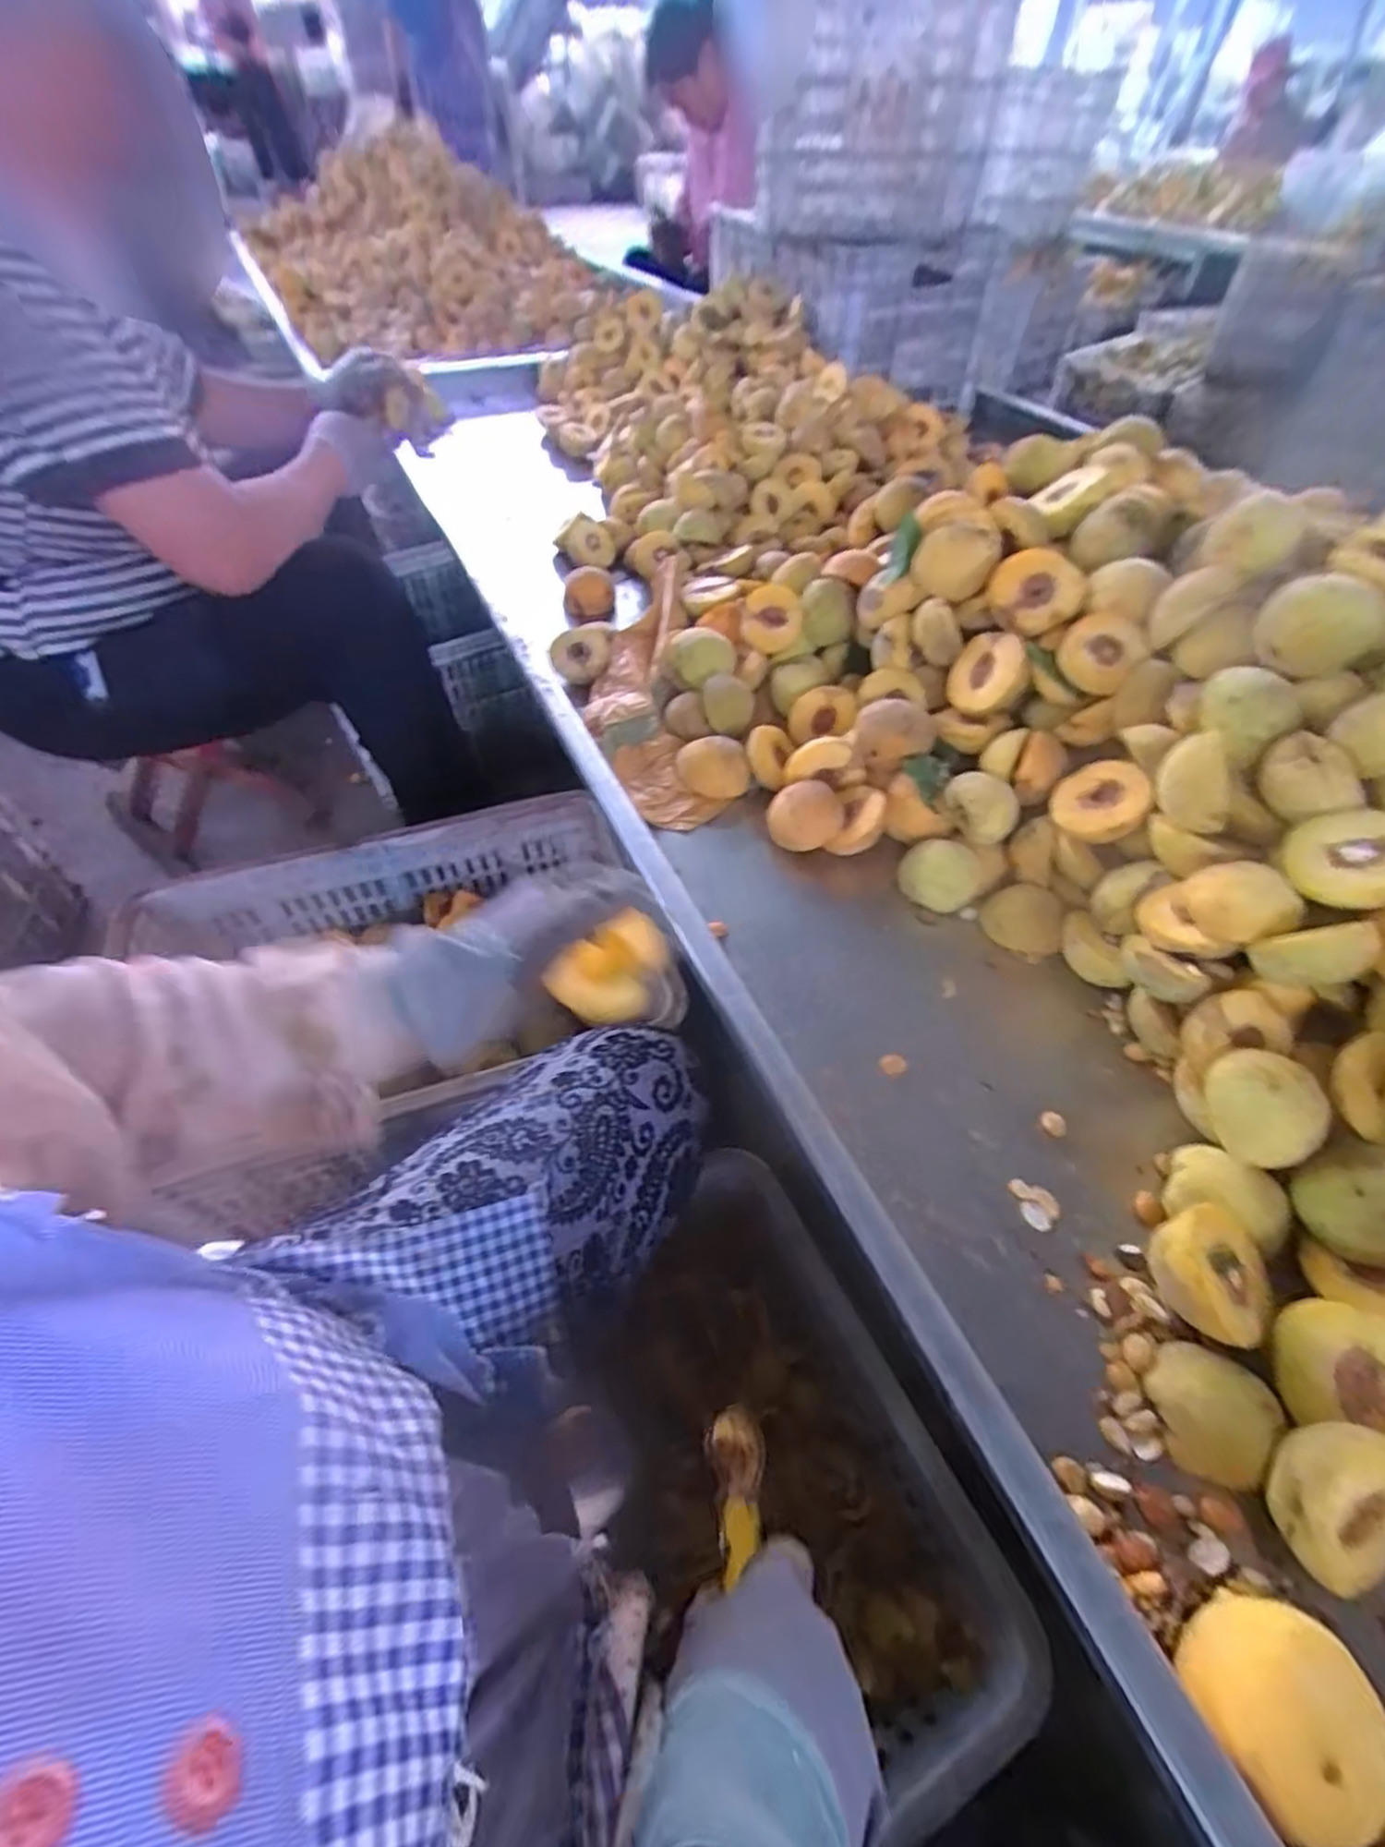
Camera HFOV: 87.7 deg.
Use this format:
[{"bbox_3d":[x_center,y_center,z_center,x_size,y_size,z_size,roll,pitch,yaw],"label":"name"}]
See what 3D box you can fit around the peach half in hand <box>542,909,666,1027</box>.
[{"bbox_3d":[-0.050,0.025,0.427,0.059,0.066,0.028,22,9,-32],"label":"peach half in hand"}]

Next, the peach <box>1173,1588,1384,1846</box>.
[{"bbox_3d":[0.226,0.306,0.278,0.060,0.046,0.062,0,49,-1],"label":"peach"}]

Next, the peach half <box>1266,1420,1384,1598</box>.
[{"bbox_3d":[0.294,0.258,0.329,0.065,0.030,0.055,-12,88,-18],"label":"peach half"}]

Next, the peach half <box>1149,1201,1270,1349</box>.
[{"bbox_3d":[0.278,0.188,0.388,0.056,0.037,0.066,14,51,11],"label":"peach half"}]

